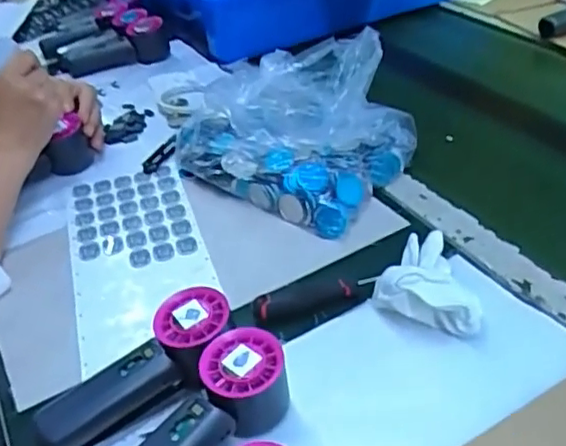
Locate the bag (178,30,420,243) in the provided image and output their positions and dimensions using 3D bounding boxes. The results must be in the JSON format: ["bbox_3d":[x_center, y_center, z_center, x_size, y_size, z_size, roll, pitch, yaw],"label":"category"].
[{"bbox_3d":[0.011,-0.110,0.687,0.247,0.114,0.200,22,44,32],"label":"bag"}]

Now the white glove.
[{"bbox_3d":[0.118,0.044,0.514,0.081,0.049,0.104,4,37,12],"label":"white glove"}]

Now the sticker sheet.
[{"bbox_3d":[-0.144,0.024,0.620,0.125,0.009,0.272,-15,38,-12],"label":"sticker sheet"}]

